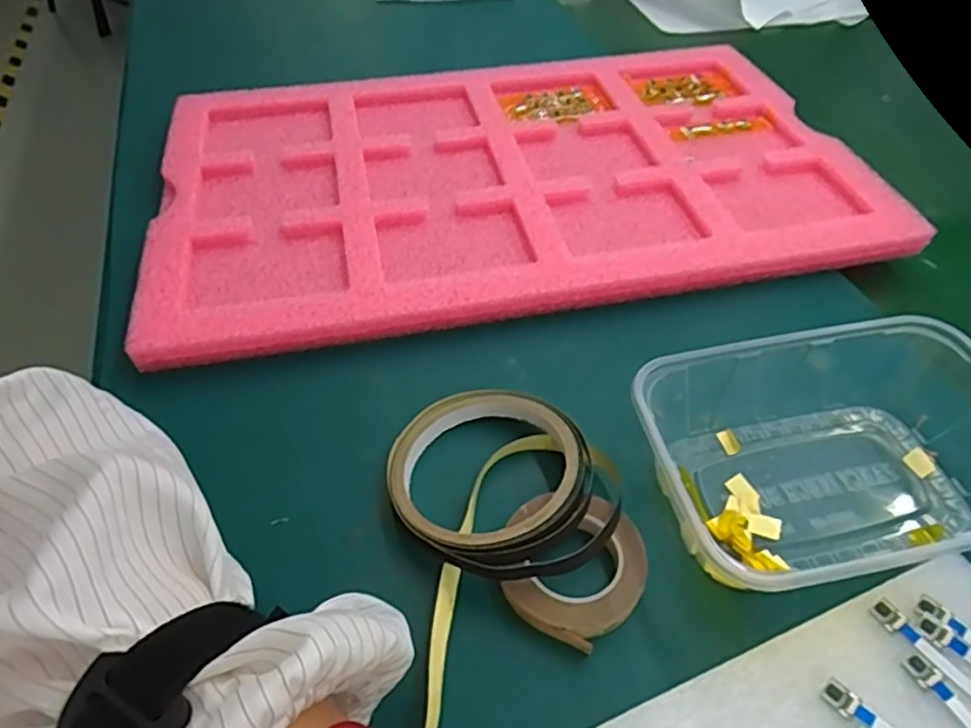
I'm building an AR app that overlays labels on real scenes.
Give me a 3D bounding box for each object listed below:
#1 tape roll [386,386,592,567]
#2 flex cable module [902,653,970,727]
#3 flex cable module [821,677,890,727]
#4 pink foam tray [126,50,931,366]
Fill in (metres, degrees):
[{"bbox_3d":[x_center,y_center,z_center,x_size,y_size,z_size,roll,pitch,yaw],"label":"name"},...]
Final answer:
[{"bbox_3d":[0.001,0.050,0.309,0.091,0.025,0.097,0,49,0],"label":"tape roll"},{"bbox_3d":[0.179,0.134,0.238,0.010,0.004,0.060,-21,52,-17],"label":"flex cable module"},{"bbox_3d":[0.152,0.137,0.235,0.060,0.004,0.010,35,57,27],"label":"flex cable module"},{"bbox_3d":[0.015,-0.141,0.478,0.477,0.023,0.279,-9,49,-7],"label":"pink foam tray"}]

